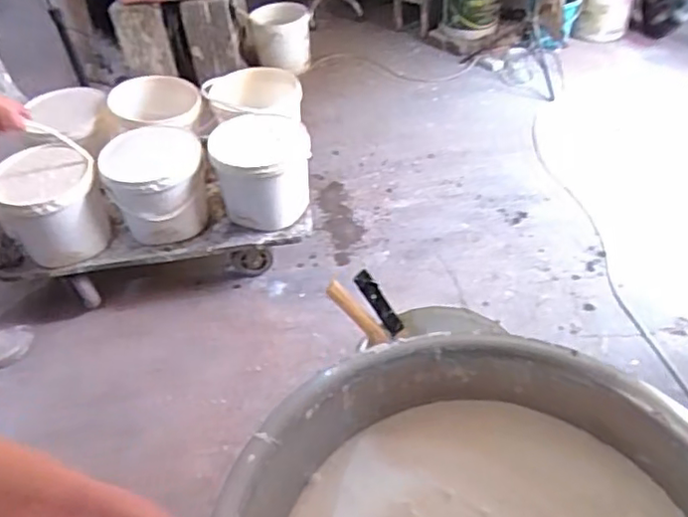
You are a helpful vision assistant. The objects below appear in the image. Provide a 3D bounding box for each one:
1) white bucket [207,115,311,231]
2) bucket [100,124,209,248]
[{"bbox_3d":[-0.219,-0.230,1.747,0.255,0.252,0.255,-3,44,3],"label":"white bucket"},{"bbox_3d":[-0.505,-0.188,1.709,0.253,0.256,0.241,-3,44,3],"label":"bucket"}]

